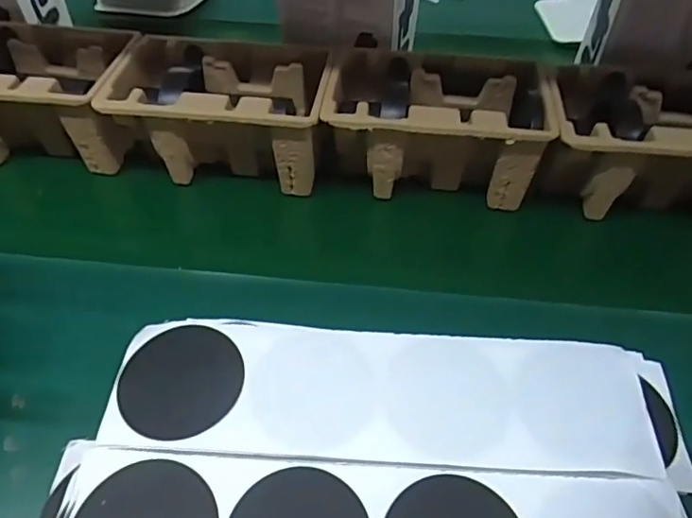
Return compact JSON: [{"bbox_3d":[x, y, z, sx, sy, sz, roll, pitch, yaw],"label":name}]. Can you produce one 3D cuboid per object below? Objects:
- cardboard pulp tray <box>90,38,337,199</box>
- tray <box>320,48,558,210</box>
[{"bbox_3d":[-0.133,-0.164,0.606,0.233,0.100,0.148,8,50,5],"label":"cardboard pulp tray"},{"bbox_3d":[0.092,-0.140,0.586,0.231,0.099,0.138,6,49,4],"label":"tray"}]

